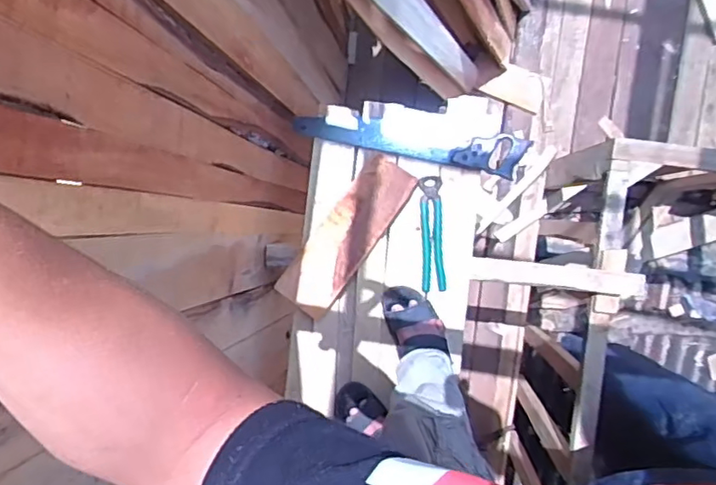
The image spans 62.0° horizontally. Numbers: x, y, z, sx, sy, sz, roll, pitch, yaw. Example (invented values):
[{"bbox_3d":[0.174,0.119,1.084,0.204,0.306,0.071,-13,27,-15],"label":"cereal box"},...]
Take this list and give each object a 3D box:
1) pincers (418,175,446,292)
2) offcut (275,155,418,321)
[{"bbox_3d":[0.161,-0.018,1.293,0.048,0.022,0.245,-2,92,6],"label":"pincers"},{"bbox_3d":[-0.022,-0.014,1.298,0.124,0.045,0.370,37,95,3],"label":"offcut"}]

